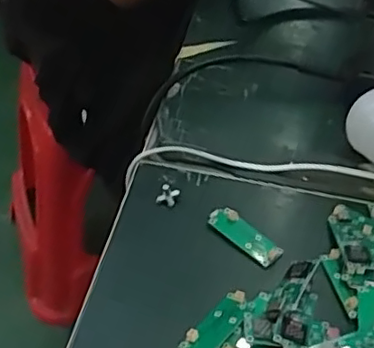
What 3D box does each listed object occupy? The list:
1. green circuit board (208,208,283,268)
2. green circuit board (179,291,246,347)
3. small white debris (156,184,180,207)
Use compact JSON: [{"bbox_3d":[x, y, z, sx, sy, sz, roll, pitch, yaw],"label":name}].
[{"bbox_3d":[0.036,0.039,0.389,0.049,0.004,0.017,39,70,25],"label":"green circuit board"},{"bbox_3d":[0.017,0.082,0.335,0.019,0.005,0.049,32,50,28],"label":"green circuit board"},{"bbox_3d":[-0.013,0.014,0.409,0.013,0.011,0.010,15,44,13],"label":"small white debris"}]

